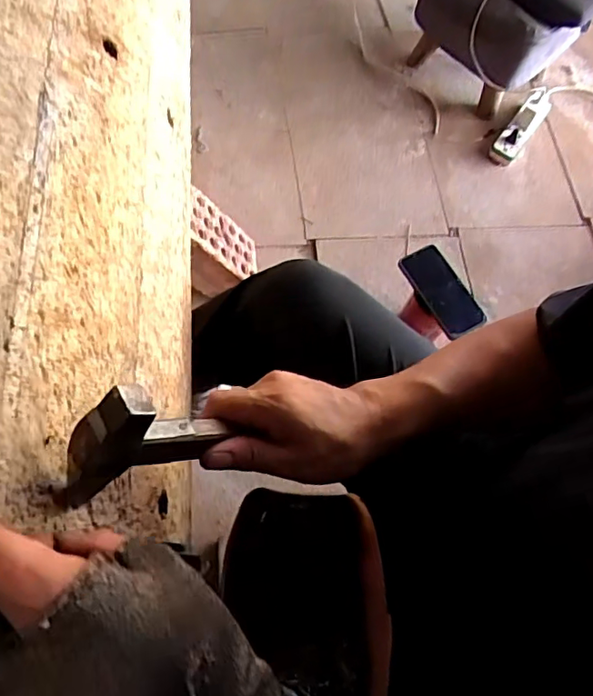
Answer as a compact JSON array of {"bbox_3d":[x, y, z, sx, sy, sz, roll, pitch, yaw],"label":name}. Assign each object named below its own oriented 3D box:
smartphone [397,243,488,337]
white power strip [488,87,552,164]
[{"bbox_3d":[0.242,-0.097,0.924,0.079,0.015,0.159,-29,77,-14],"label":"smartphone"},{"bbox_3d":[0.496,-0.488,1.217,0.055,0.039,0.178,38,92,14],"label":"white power strip"}]

